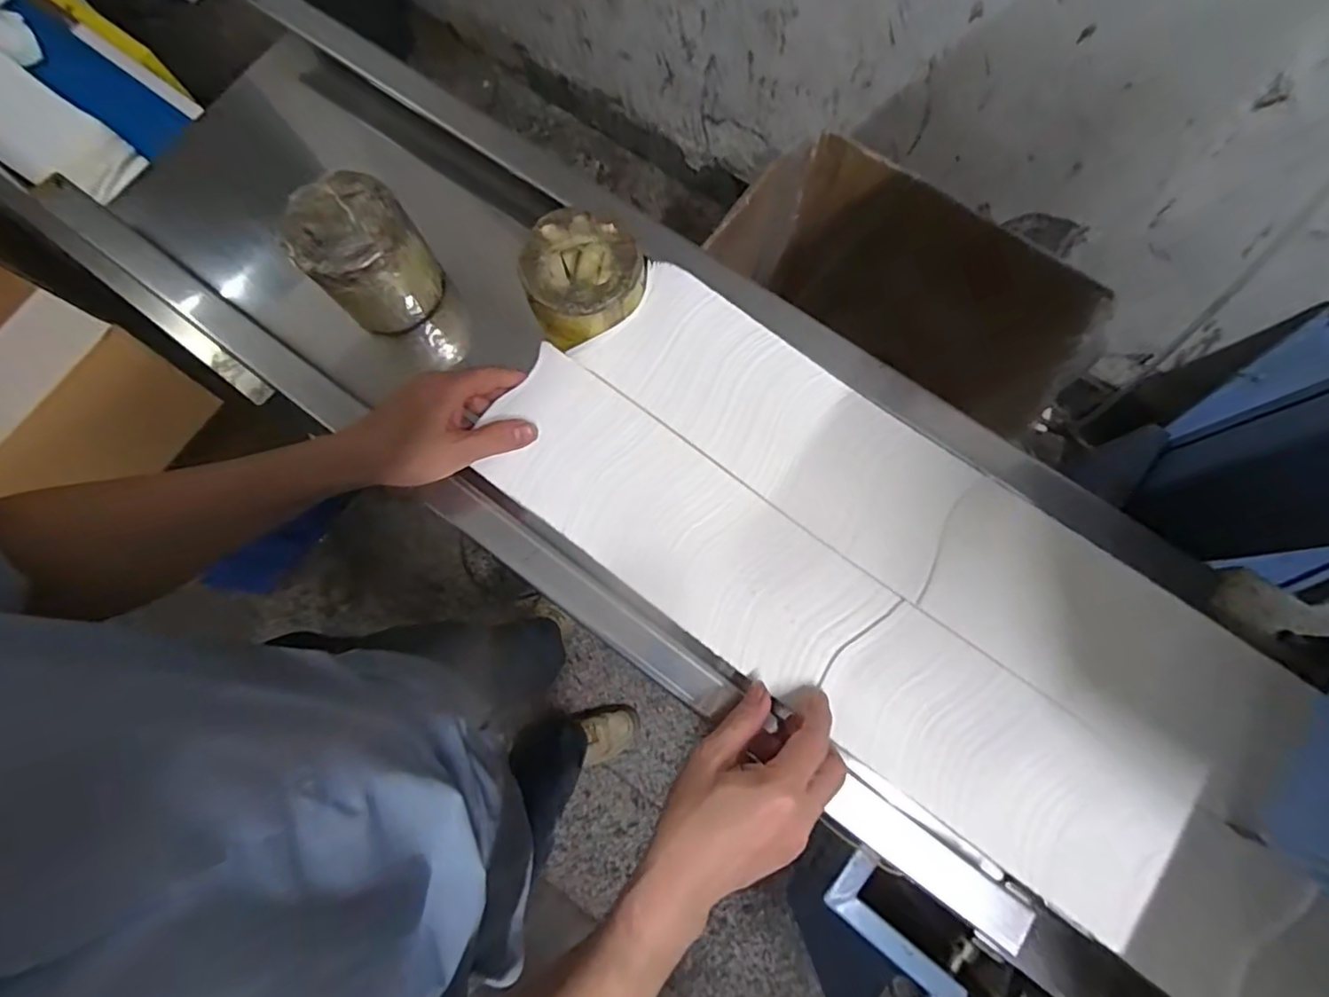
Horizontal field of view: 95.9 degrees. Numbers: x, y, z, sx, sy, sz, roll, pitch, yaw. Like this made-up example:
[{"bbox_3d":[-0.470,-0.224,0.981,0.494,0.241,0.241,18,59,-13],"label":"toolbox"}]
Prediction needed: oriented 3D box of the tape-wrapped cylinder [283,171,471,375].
[{"bbox_3d":[-0.251,-0.197,0.548,0.091,0.144,0.103,-42,79,-8],"label":"tape-wrapped cylinder"}]

